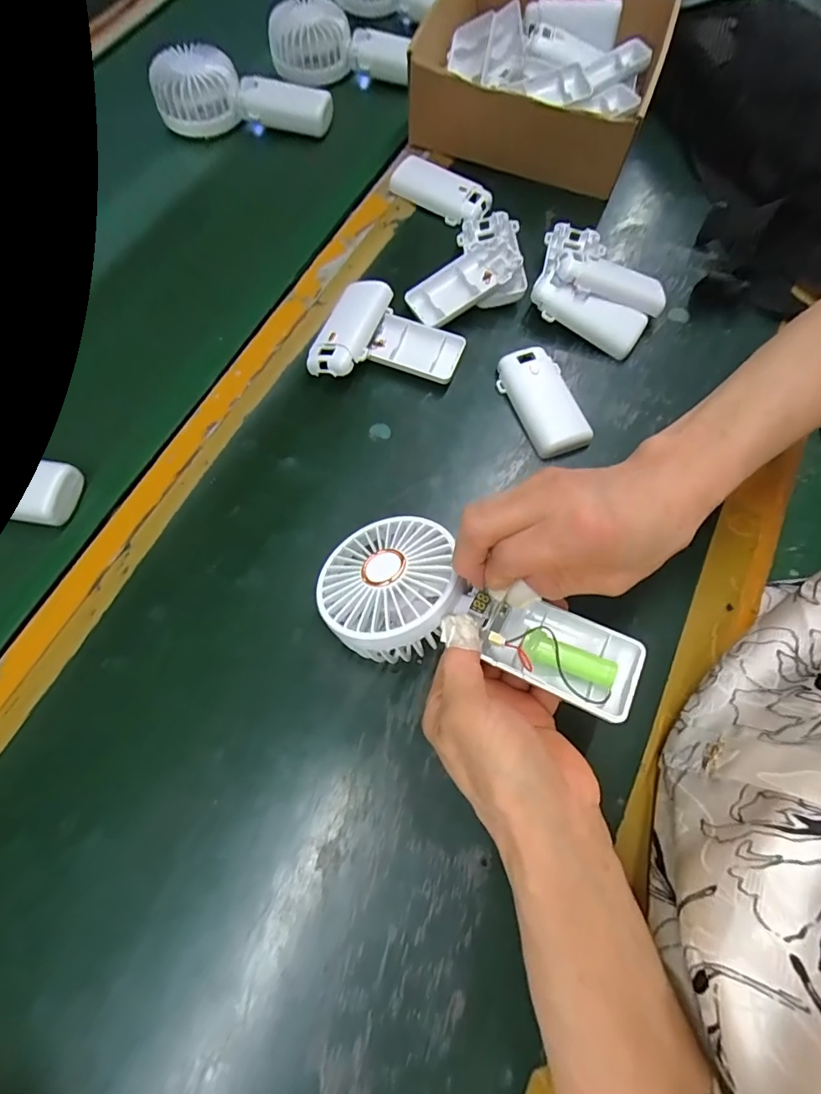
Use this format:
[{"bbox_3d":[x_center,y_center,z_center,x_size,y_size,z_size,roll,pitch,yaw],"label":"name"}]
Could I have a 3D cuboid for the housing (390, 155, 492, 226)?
[{"bbox_3d":[0.026,-0.331,0.439,0.098,0.014,0.041,34,74,11],"label":"housing"}]

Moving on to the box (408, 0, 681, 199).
[{"bbox_3d":[0.123,-0.454,0.454,0.222,0.070,0.235,11,71,4],"label":"box"}]

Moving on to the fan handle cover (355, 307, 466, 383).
[{"bbox_3d":[0.002,-0.158,0.380,0.076,0.016,0.050,17,71,6],"label":"fan handle cover"}]

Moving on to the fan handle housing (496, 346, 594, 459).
[{"bbox_3d":[0.104,-0.115,0.372,0.046,0.015,0.092,-23,72,-8],"label":"fan handle housing"}]

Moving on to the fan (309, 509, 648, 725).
[{"bbox_3d":[0.032,0.035,0.264,0.178,0.034,0.085,20,71,15],"label":"fan"}]

